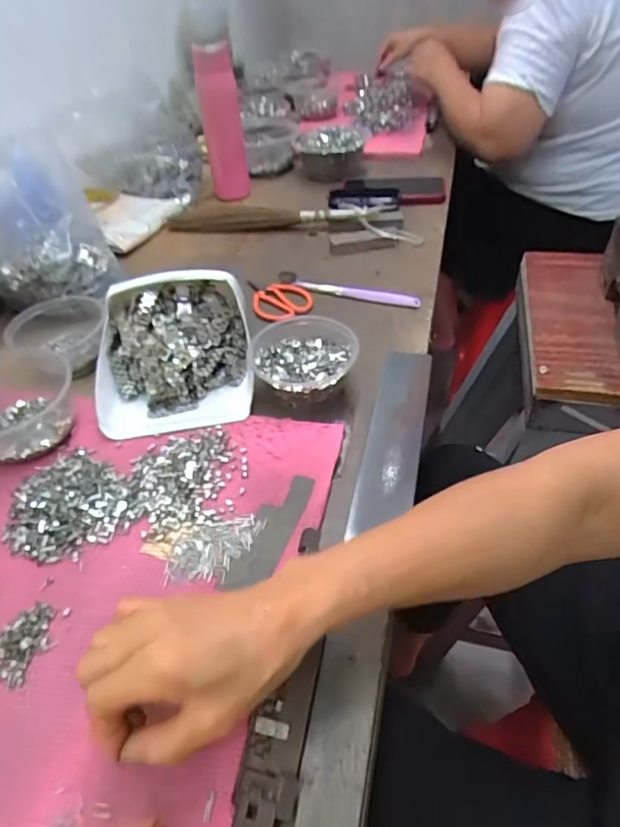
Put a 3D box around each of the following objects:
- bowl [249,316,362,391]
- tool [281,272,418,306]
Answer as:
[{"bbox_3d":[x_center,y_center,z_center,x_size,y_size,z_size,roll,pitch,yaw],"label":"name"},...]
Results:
[{"bbox_3d":[-0.008,-0.050,0.517,0.103,0.044,0.096,-3,44,3],"label":"bowl"},{"bbox_3d":[0.044,-0.153,0.645,0.180,0.012,0.012,17,48,16],"label":"tool"}]

